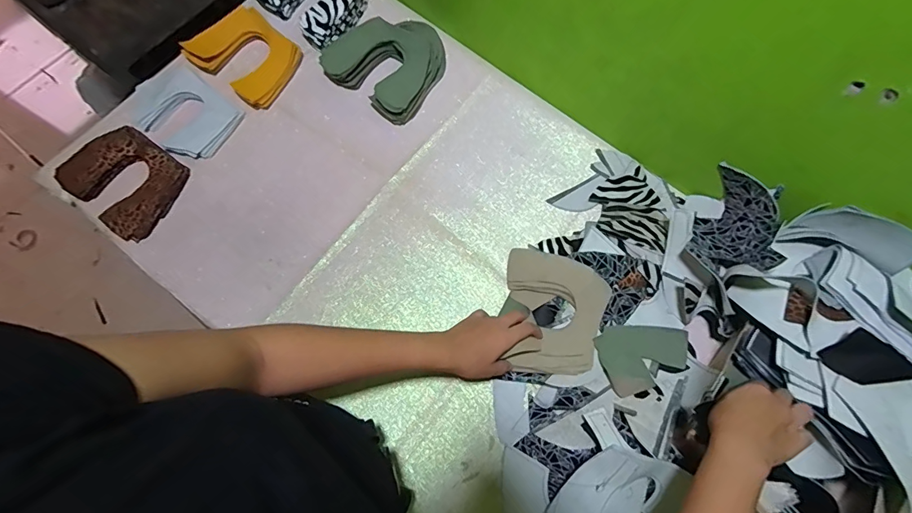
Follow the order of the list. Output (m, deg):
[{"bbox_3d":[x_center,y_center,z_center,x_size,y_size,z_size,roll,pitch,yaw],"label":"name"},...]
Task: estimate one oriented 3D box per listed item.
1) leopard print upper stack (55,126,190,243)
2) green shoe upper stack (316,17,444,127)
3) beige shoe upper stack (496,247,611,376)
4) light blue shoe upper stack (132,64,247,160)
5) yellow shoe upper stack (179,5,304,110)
[{"bbox_3d":[-0.498,-0.118,0.630,0.165,0.026,0.131,34,77,9],"label":"leopard print upper stack"},{"bbox_3d":[-0.103,-0.323,0.686,0.175,0.042,0.178,36,77,9],"label":"green shoe upper stack"},{"bbox_3d":[0.128,0.075,0.573,0.135,0.025,0.162,7,74,16],"label":"beige shoe upper stack"},{"bbox_3d":[-0.426,-0.226,0.660,0.154,0.023,0.118,36,77,9],"label":"light blue shoe upper stack"},{"bbox_3d":[-0.340,-0.324,0.686,0.159,0.035,0.132,40,78,10],"label":"yellow shoe upper stack"}]

